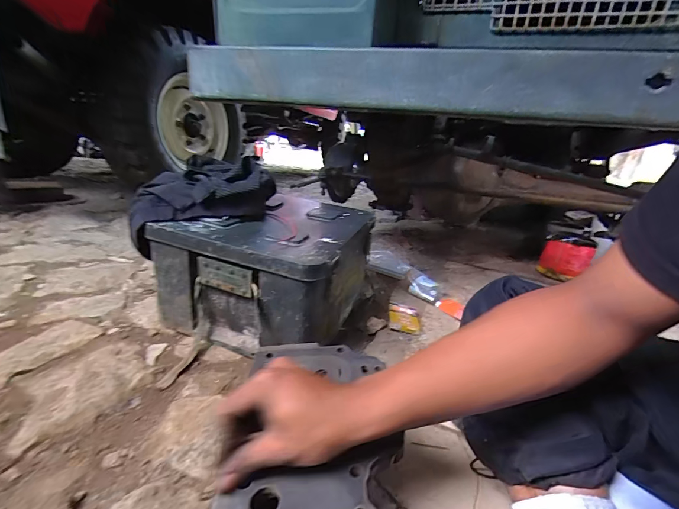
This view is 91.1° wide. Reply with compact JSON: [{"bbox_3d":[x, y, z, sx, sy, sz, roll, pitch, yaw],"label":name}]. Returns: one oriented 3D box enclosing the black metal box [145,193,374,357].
[{"bbox_3d":[-0.134,0.027,0.774,0.341,0.237,0.391,12,21,17],"label":"black metal box"}]

